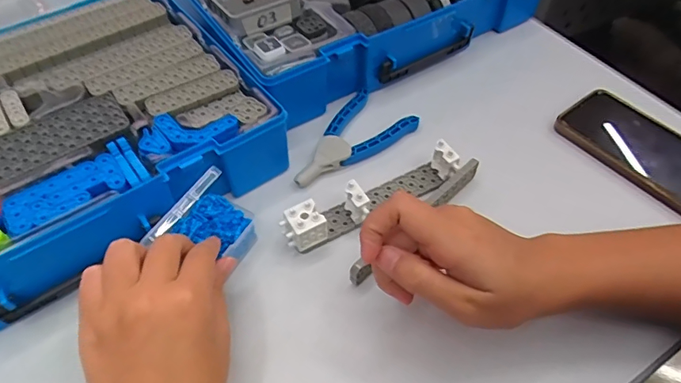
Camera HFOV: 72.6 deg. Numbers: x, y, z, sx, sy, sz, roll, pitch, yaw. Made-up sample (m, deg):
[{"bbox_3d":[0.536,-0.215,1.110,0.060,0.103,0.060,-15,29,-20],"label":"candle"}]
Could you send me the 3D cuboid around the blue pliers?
[{"bbox_3d":[0.007,-0.046,0.424,0.065,0.013,0.122,36,59,26],"label":"blue pliers"}]

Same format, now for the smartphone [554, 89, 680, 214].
[{"bbox_3d":[0.276,-0.036,0.410,0.074,0.012,0.151,-37,64,-14],"label":"smartphone"}]

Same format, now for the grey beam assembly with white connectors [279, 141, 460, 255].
[{"bbox_3d":[0.025,0.004,0.376,0.152,0.038,0.029,-25,54,-18],"label":"grey beam assembly with white connectors"}]

